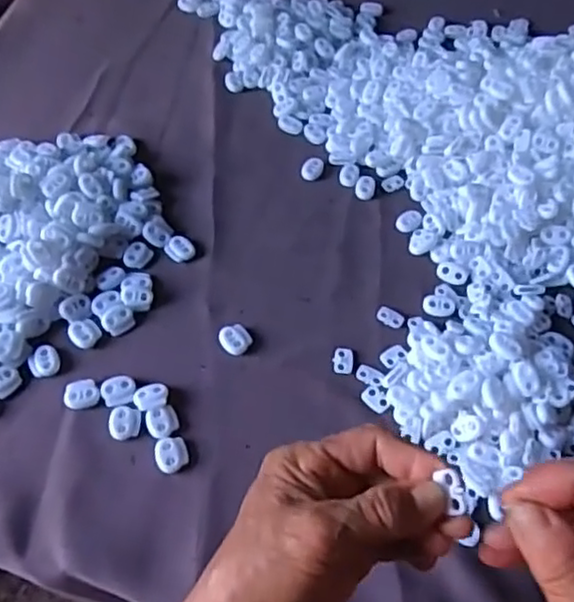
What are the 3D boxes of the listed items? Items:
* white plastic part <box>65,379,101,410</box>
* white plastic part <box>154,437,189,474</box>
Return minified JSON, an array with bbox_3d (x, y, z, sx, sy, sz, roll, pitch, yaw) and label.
[{"bbox_3d":[-0.135,0.061,0.439,0.021,0.004,0.020,-19,61,-14],"label":"white plastic part"},{"bbox_3d":[-0.072,0.096,0.420,0.020,0.005,0.022,-16,60,-12],"label":"white plastic part"}]

